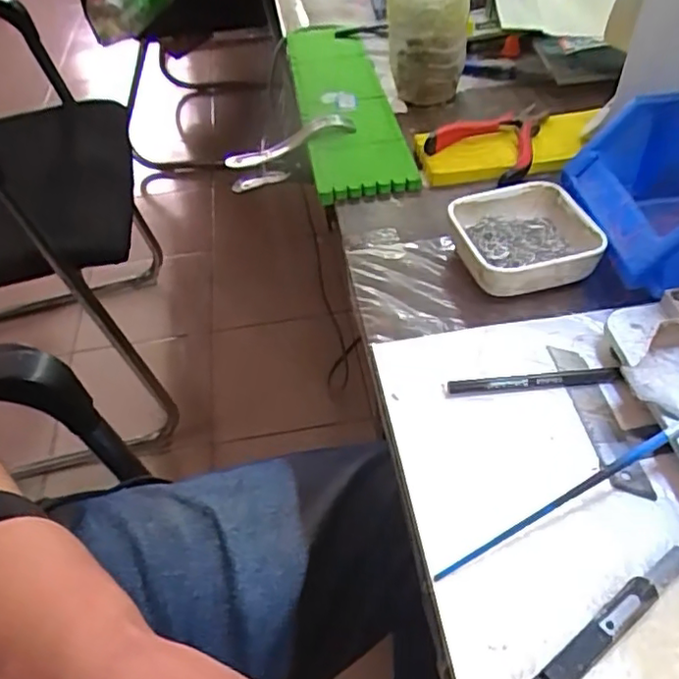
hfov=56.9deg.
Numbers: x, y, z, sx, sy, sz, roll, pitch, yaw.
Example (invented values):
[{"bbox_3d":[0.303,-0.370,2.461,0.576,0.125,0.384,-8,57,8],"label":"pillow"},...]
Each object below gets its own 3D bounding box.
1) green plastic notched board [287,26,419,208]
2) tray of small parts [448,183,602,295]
[{"bbox_3d":[-0.002,-0.265,0.662,0.085,0.024,0.447,-9,40,0],"label":"green plastic notched board"},{"bbox_3d":[0.117,-0.065,0.411,0.075,0.035,0.087,-12,46,-5],"label":"tray of small parts"}]

